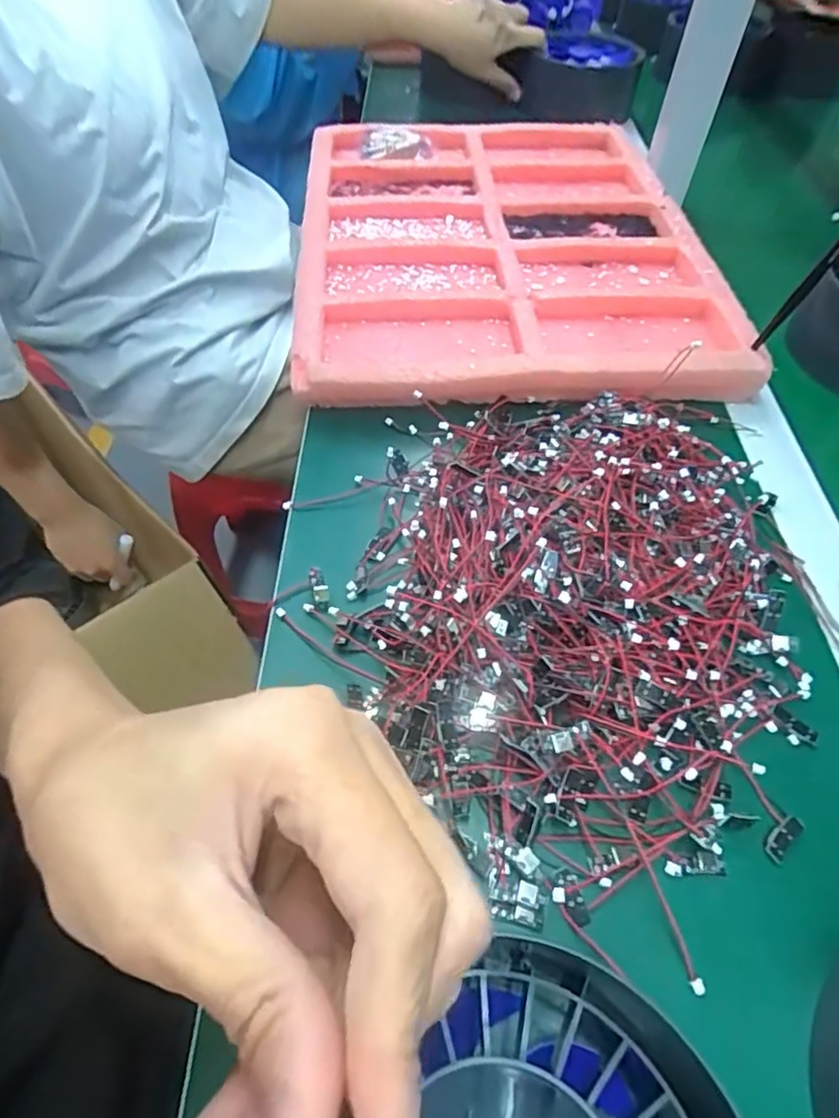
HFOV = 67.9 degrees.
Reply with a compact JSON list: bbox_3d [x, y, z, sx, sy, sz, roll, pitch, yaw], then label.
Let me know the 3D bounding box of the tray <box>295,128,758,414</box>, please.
[{"bbox_3d":[0.067,-0.288,0.552,0.330,0.031,0.434,-2,53,-3],"label":"tray"}]

